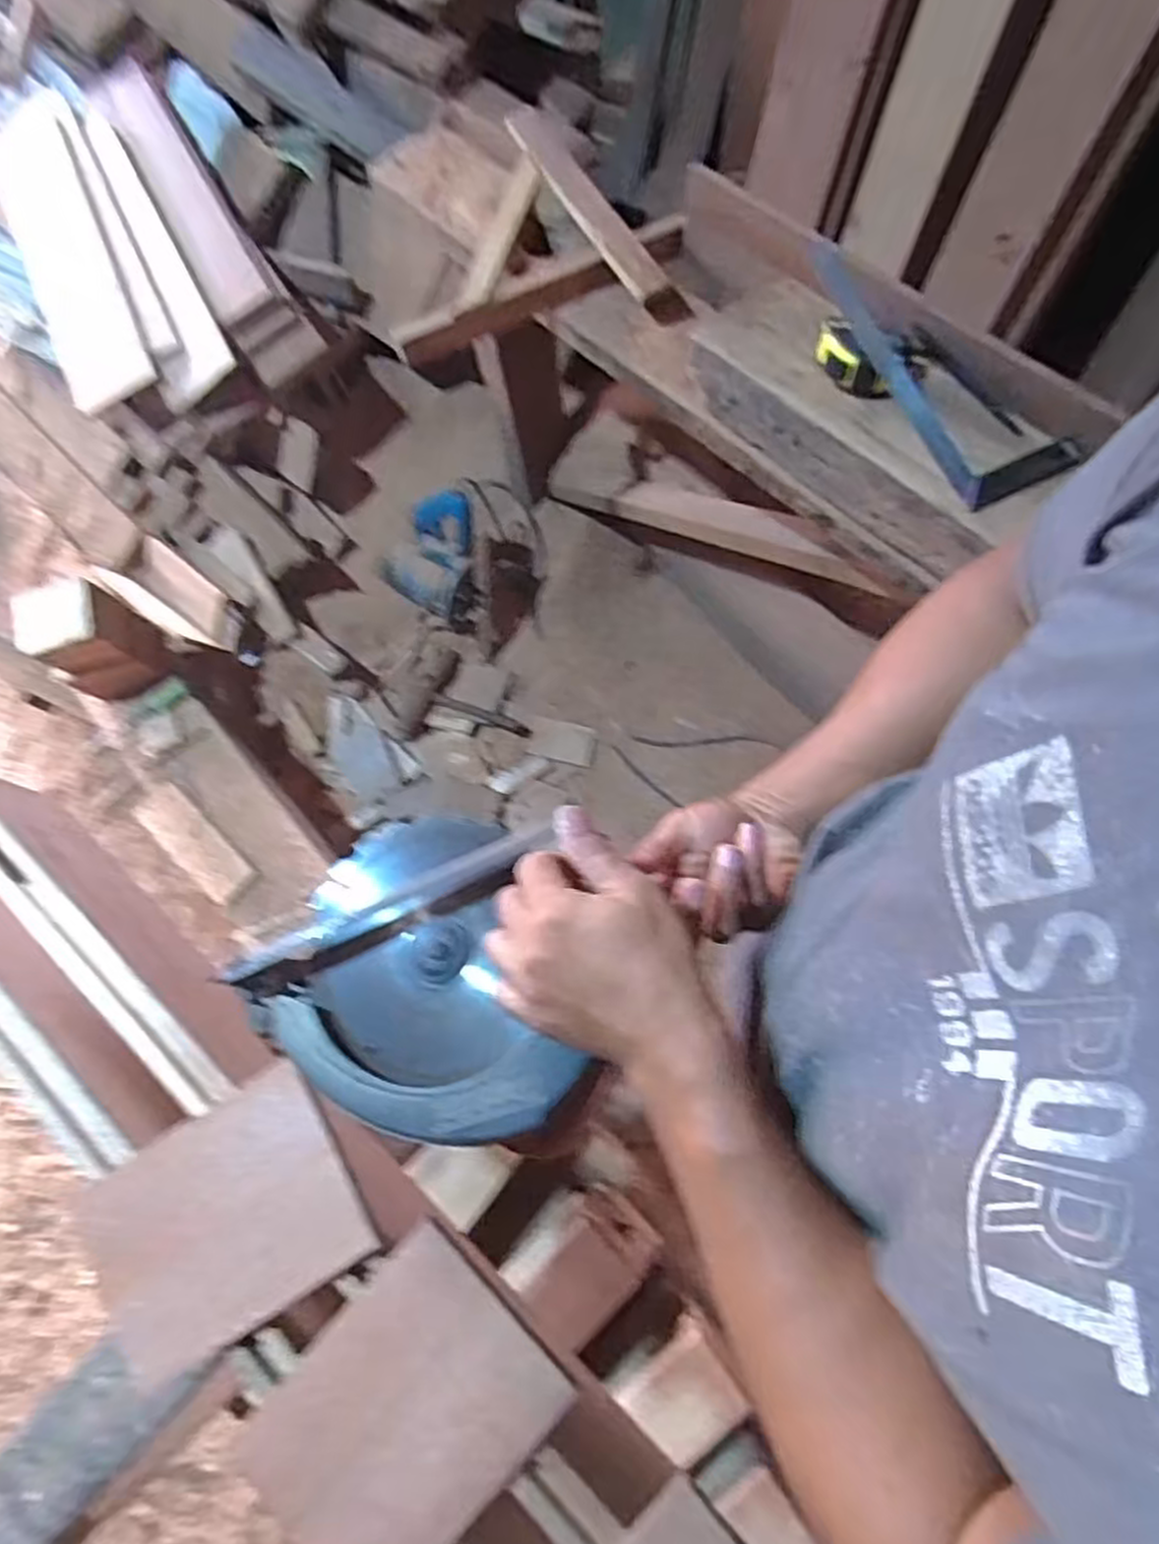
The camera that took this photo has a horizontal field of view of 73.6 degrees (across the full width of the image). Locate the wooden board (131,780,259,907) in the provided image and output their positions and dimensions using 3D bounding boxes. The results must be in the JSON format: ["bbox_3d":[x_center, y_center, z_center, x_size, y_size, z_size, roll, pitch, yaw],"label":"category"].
[{"bbox_3d":[-0.604,0.112,1.218,0.221,0.018,0.075,41,80,14],"label":"wooden board"}]

